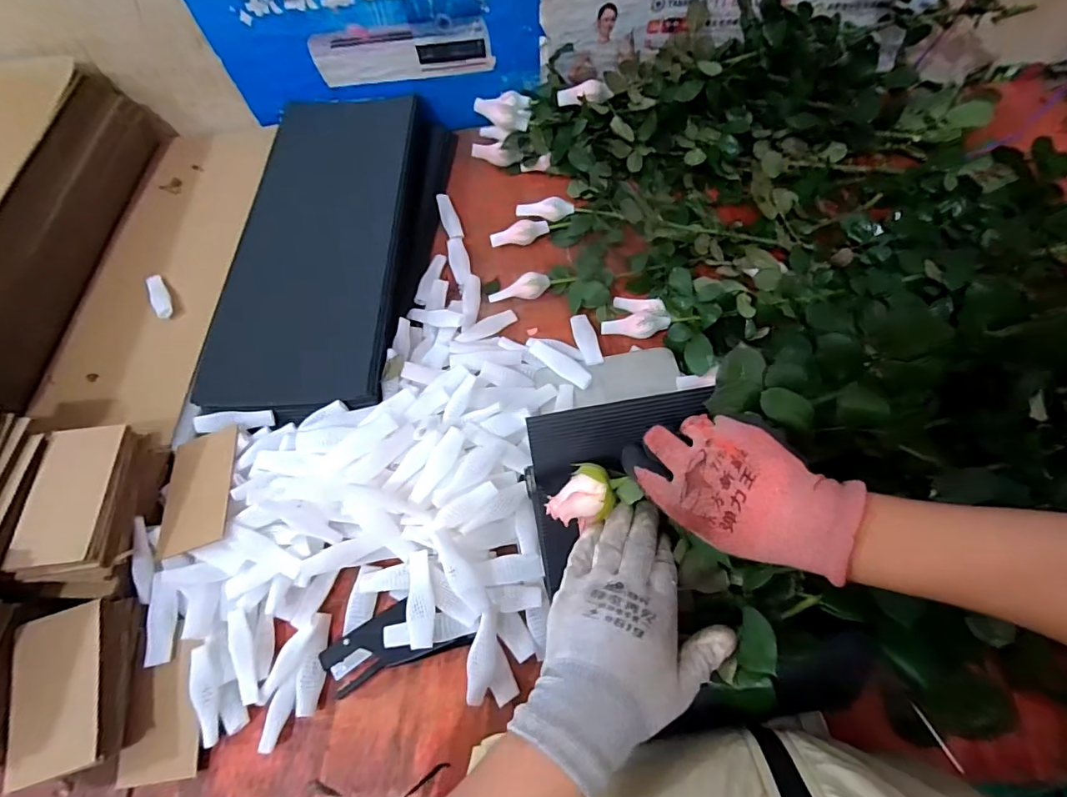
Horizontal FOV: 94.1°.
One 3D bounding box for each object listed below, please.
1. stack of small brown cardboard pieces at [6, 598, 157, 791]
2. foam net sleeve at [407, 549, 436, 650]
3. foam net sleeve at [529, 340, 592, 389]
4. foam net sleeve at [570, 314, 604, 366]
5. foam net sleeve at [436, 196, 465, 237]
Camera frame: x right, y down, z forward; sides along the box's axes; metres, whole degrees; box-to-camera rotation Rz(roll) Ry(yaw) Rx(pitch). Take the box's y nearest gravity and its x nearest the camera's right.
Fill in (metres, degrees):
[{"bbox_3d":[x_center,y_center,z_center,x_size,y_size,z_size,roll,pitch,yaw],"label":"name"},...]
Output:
[{"bbox_3d":[-0.430,0.275,0.475,0.093,0.060,0.135,-17,64,-5],"label":"stack of small brown cardboard pieces"},{"bbox_3d":[-0.108,0.193,0.480,0.025,0.014,0.087,-8,64,0],"label":"foam net sleeve"},{"bbox_3d":[0.033,-0.040,0.609,0.088,0.019,0.023,37,72,19],"label":"foam net sleeve"},{"bbox_3d":[0.068,-0.074,0.629,0.028,0.009,0.090,-12,50,-2],"label":"foam net sleeve"},{"bbox_3d":[-0.127,-0.274,0.749,0.025,0.010,0.098,-19,65,-5],"label":"foam net sleeve"}]

